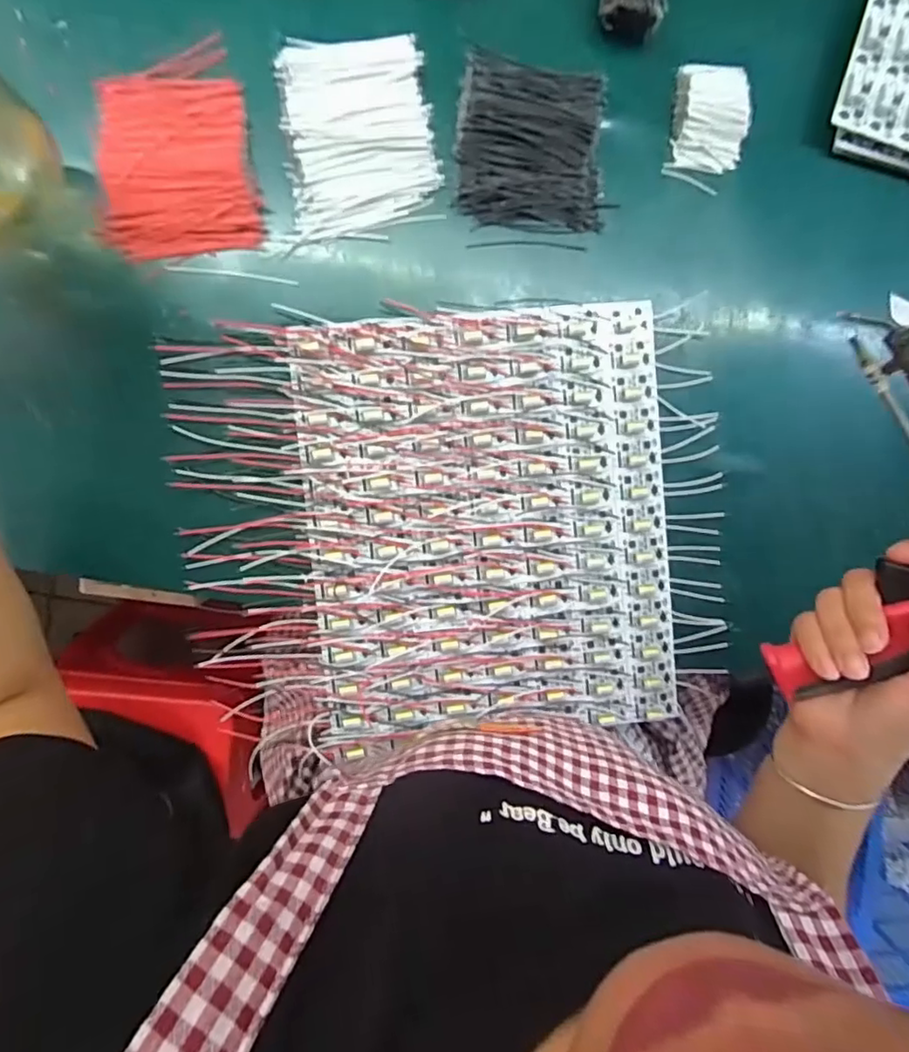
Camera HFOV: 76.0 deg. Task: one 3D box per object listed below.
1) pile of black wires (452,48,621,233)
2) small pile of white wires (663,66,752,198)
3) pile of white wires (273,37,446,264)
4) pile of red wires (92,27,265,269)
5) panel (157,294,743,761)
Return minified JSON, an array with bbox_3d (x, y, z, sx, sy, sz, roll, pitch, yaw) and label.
[{"bbox_3d":[0.051,-0.249,0.377,0.098,0.017,0.104,-1,100,-6],"label":"pile of black wires"},{"bbox_3d":[0.169,-0.264,0.388,0.049,0.012,0.073,5,99,-7],"label":"small pile of white wires"},{"bbox_3d":[-0.060,-0.246,0.369,0.094,0.012,0.120,-6,101,-5],"label":"pile of white wires"},{"bbox_3d":[-0.175,-0.231,0.360,0.094,0.015,0.122,-10,101,-5],"label":"pile of red wires"},{"bbox_3d":[0.005,0.001,0.392,0.354,0.021,0.282,-5,97,-5],"label":"panel"}]

